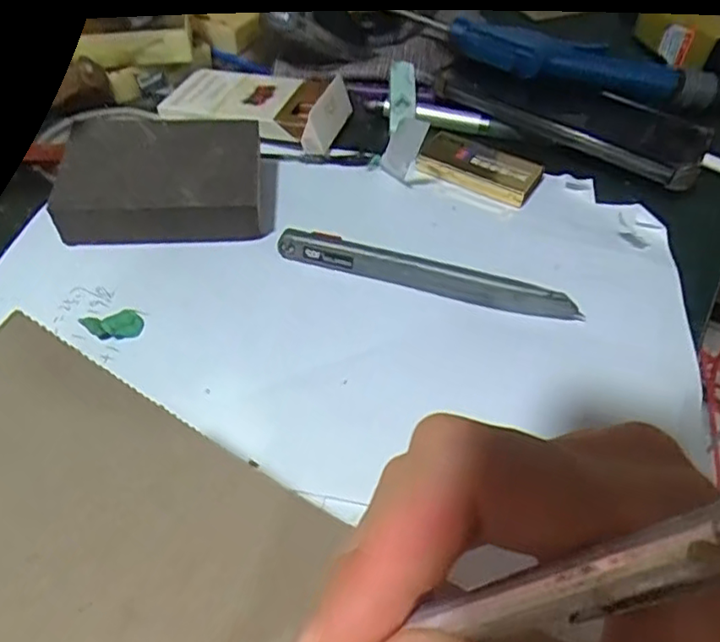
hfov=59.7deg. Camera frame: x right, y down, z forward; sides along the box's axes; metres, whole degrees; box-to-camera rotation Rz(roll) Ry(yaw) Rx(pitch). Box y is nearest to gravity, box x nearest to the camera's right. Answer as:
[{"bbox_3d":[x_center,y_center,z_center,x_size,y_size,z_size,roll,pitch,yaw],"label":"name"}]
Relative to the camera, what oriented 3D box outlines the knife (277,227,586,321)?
[{"bbox_3d":[0.031,-0.021,0.300,0.144,0.018,0.010,14,48,10],"label":"knife"}]

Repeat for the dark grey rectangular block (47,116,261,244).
[{"bbox_3d":[-0.102,-0.072,0.325,0.097,0.034,0.068,-6,48,-8],"label":"dark grey rectangular block"}]

